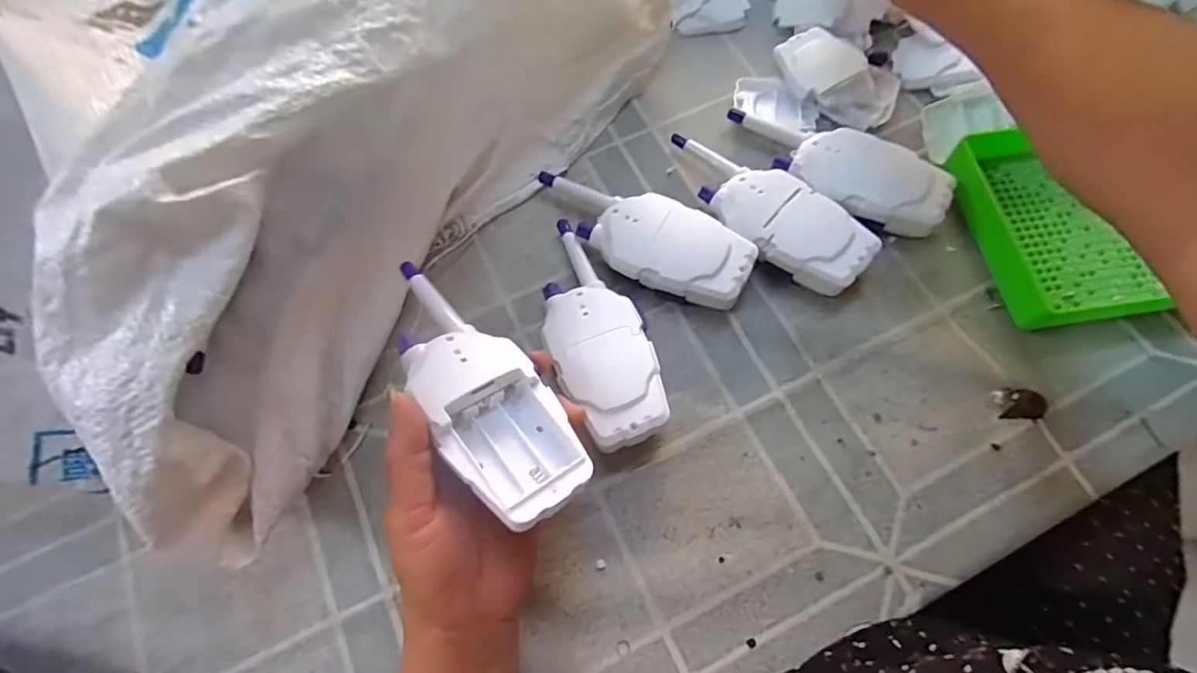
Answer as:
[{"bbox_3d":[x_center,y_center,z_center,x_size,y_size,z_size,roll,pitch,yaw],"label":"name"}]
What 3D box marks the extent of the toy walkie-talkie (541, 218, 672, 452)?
[{"bbox_3d":[-0.003,-0.007,0.357,0.060,0.035,0.159,-16,70,-5],"label":"toy walkie-talkie"}]

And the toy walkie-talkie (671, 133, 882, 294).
[{"bbox_3d":[0.118,-0.091,0.394,0.160,0.034,0.062,43,76,16],"label":"toy walkie-talkie"}]

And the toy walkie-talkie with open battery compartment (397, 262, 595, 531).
[{"bbox_3d":[-0.064,0.028,0.283,0.061,0.033,0.149,-25,69,-32],"label":"toy walkie-talkie with open battery compartment"}]

